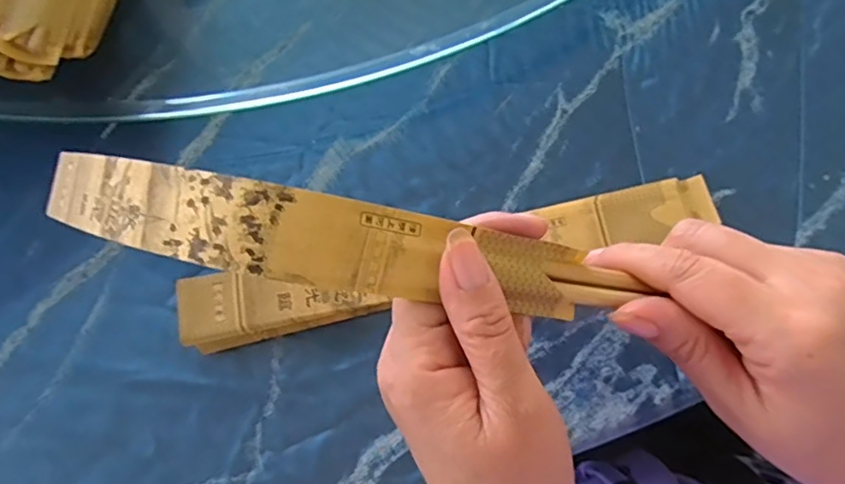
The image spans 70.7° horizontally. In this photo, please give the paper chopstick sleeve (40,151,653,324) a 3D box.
[{"bbox_3d":[-0.037,0.000,0.210,0.222,0.049,0.036,10,73,2],"label":"paper chopstick sleeve"}]

